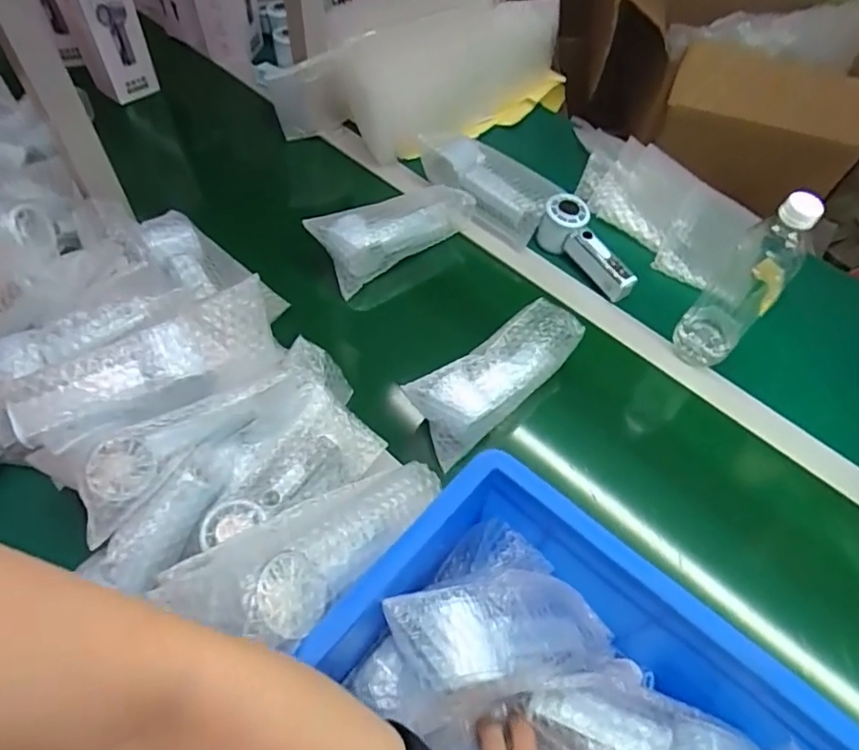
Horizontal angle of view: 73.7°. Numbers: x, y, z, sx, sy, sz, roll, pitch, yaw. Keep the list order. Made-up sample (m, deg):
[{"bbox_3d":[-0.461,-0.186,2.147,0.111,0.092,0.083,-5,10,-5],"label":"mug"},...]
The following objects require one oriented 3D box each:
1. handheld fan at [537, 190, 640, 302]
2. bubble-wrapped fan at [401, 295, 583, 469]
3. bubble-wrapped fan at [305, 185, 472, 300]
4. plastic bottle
[{"bbox_3d":[0.201,-0.163,0.747,0.066,0.051,0.159,-33,78,-22],"label":"handheld fan"},{"bbox_3d":[0.076,0.001,0.617,0.205,0.054,0.077,-33,65,-22],"label":"bubble-wrapped fan"},{"bbox_3d":[-0.047,-0.196,0.752,0.205,0.063,0.082,-32,65,-21],"label":"bubble-wrapped fan"},{"bbox_3d":[0.339,-0.097,0.615,0.064,0.216,0.069,38,63,19],"label":"plastic bottle"}]

